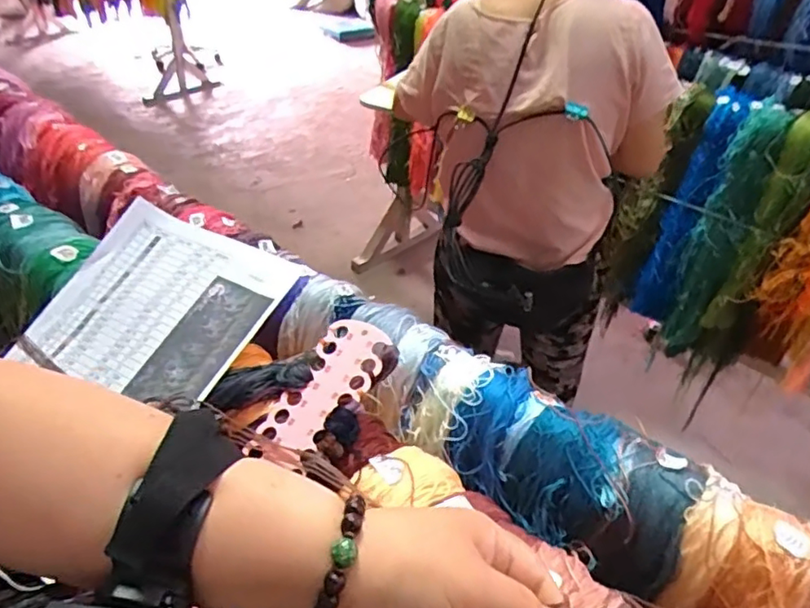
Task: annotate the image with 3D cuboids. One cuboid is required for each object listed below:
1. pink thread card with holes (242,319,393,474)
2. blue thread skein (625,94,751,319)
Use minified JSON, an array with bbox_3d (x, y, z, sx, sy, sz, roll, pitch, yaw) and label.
[{"bbox_3d":[-0.060,0.065,0.431,0.052,0.007,0.122,22,65,28],"label":"pink thread card with holes"},{"bbox_3d":[0.709,-0.216,1.507,0.098,0.612,0.080,31,44,31],"label":"blue thread skein"}]

